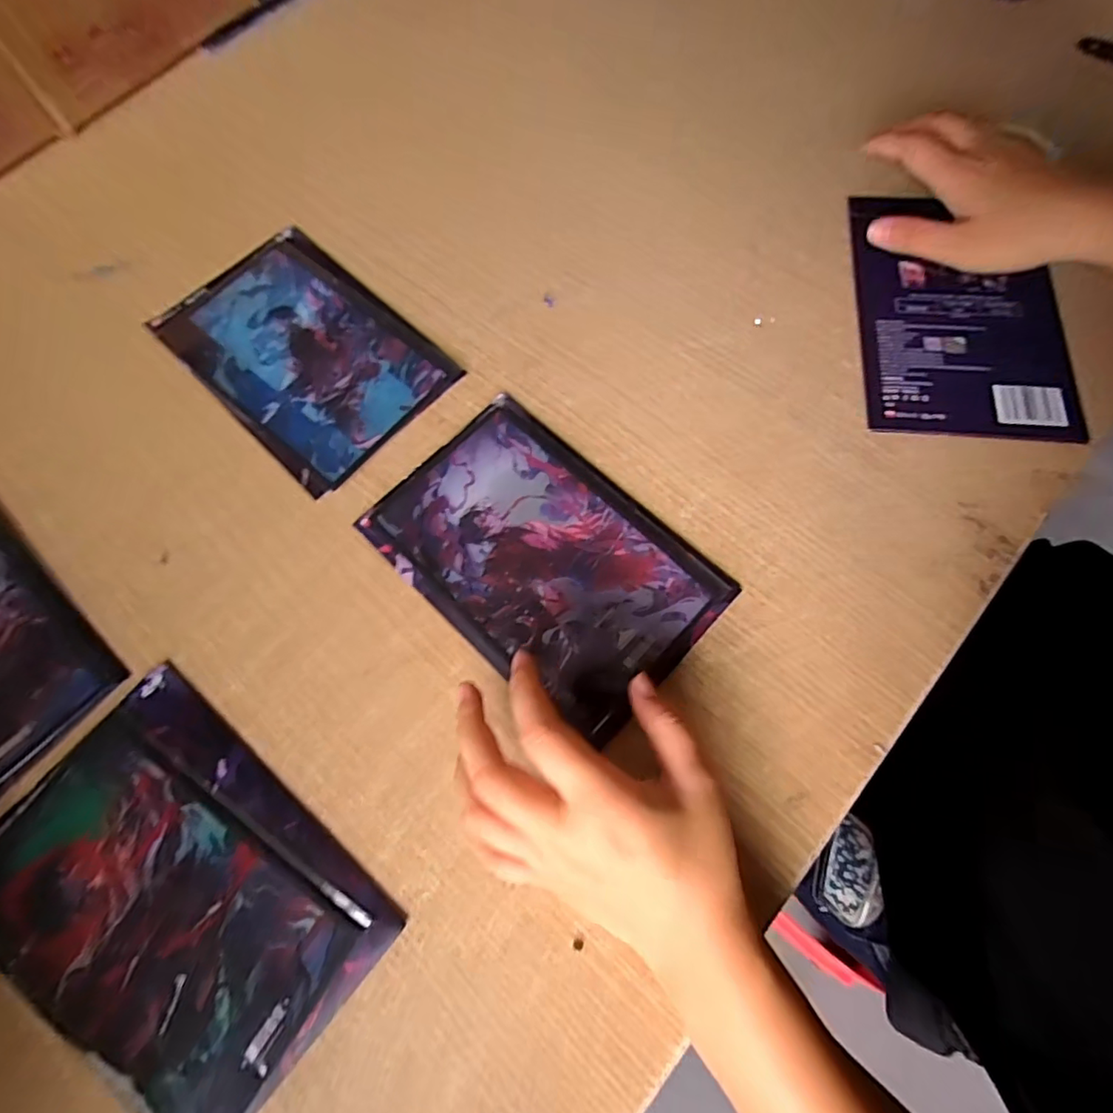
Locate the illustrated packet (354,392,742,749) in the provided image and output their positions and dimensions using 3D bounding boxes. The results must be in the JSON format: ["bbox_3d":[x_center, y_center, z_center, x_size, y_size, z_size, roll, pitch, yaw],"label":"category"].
[{"bbox_3d":[-0.009,-0.003,0.316,0.186,0.006,0.122,41,77,15],"label":"illustrated packet"}]

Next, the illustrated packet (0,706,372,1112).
[{"bbox_3d":[-0.187,0.167,0.264,0.171,0.008,0.109,32,75,13],"label":"illustrated packet"}]

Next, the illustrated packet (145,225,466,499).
[{"bbox_3d":[-0.164,-0.135,0.367,0.184,0.008,0.121,42,77,15],"label":"illustrated packet"}]

